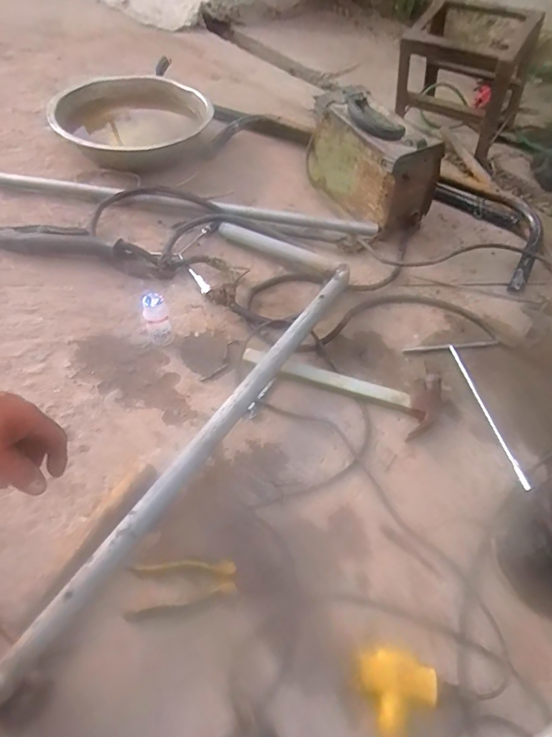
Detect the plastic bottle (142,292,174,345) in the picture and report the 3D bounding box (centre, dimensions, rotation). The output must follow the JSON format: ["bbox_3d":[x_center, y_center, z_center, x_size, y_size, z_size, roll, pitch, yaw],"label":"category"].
[{"bbox_3d":[-0.199,-0.077,0.802,0.039,0.107,0.033,-11,55,-11],"label":"plastic bottle"}]

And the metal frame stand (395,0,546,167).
[{"bbox_3d":[0.507,-0.788,1.278,0.310,0.243,0.282,28,57,16],"label":"metal frame stand"}]

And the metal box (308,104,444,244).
[{"bbox_3d":[0.207,-0.462,1.054,0.151,0.186,0.300,-25,59,-20],"label":"metal box"}]

